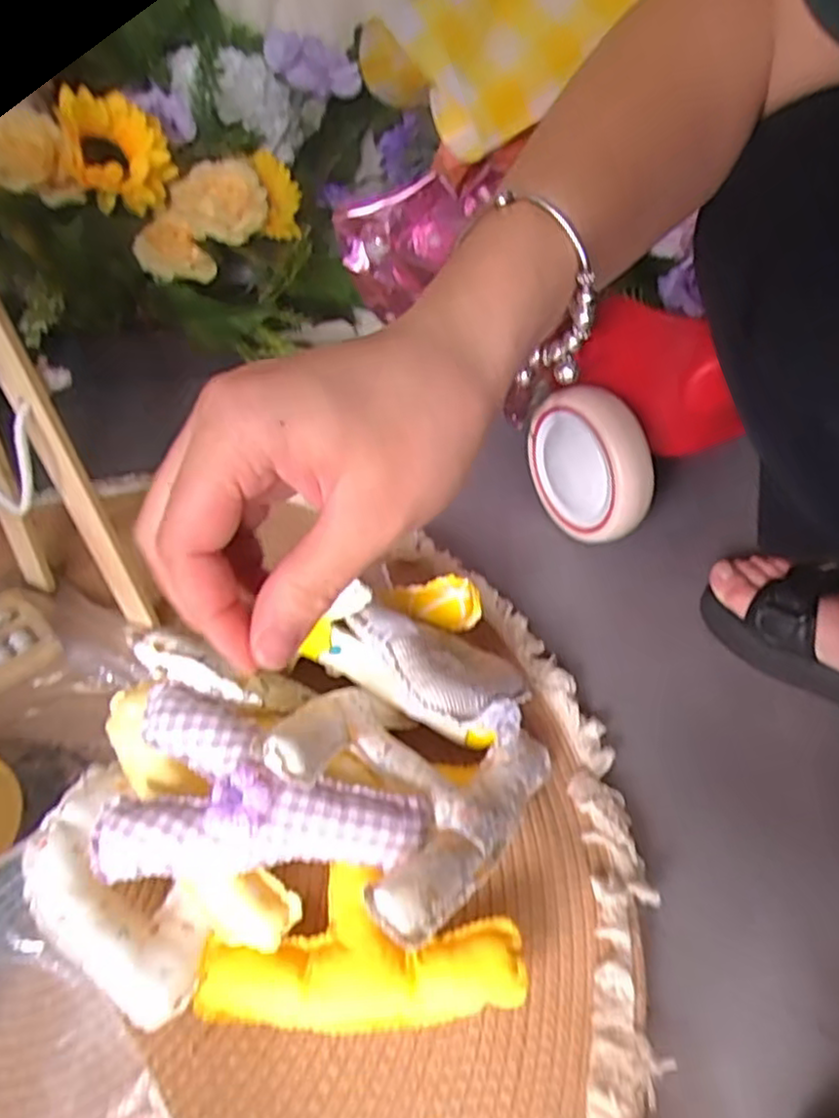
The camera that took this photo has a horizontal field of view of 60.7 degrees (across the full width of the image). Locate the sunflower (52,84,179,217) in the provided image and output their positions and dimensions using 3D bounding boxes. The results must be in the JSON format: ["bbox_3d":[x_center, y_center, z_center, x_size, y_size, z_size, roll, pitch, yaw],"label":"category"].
[{"bbox_3d":[-0.253,-0.341,0.603,0.084,0.085,0.059,-12,49,-15],"label":"sunflower"}]

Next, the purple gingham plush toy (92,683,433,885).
[{"bbox_3d":[-0.095,0.142,0.446,0.192,0.065,0.110,0,47,-4],"label":"purple gingham plush toy"}]

